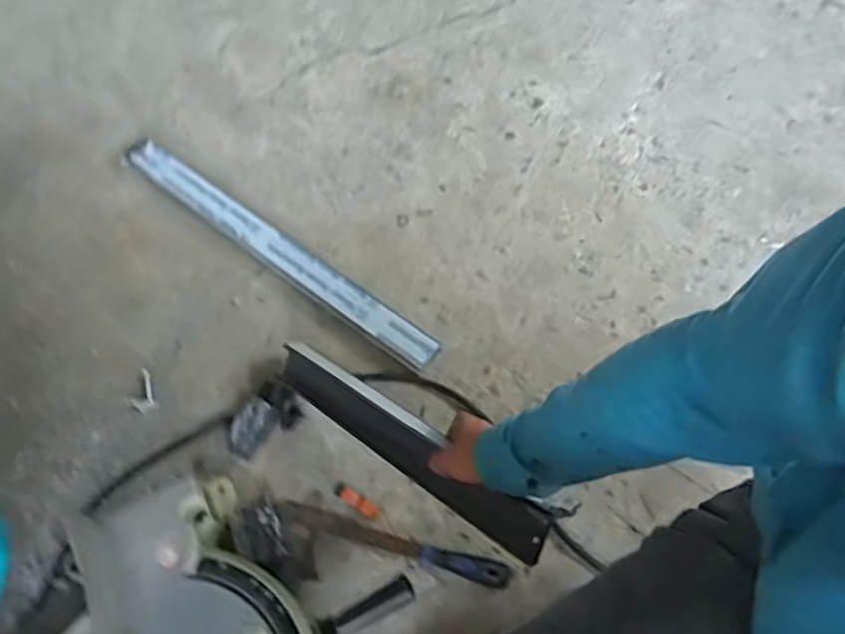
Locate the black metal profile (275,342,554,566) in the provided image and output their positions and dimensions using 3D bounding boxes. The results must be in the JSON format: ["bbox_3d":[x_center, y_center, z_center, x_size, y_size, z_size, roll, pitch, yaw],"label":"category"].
[{"bbox_3d":[-0.032,0.135,0.750,0.417,0.048,0.058,29,66,37],"label":"black metal profile"}]

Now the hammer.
[{"bbox_3d":[-0.075,0.286,0.777,0.306,0.033,0.084,12,63,10],"label":"hammer"}]

